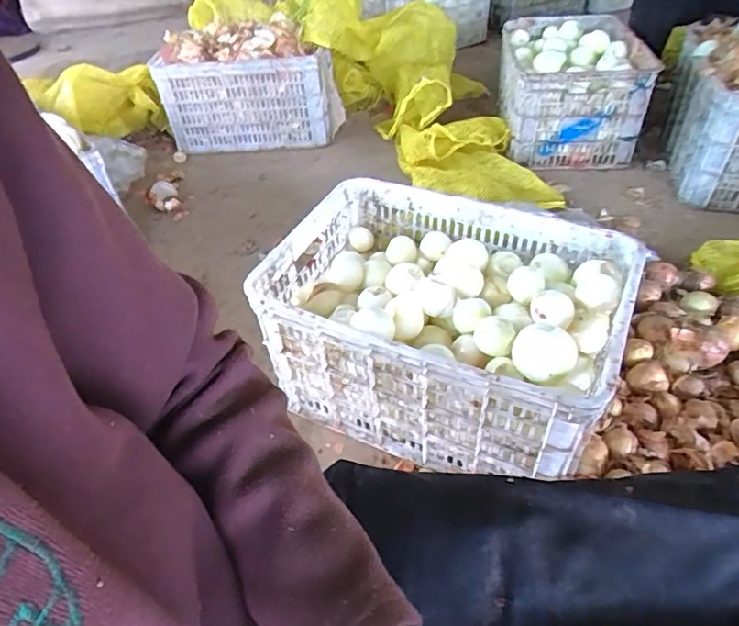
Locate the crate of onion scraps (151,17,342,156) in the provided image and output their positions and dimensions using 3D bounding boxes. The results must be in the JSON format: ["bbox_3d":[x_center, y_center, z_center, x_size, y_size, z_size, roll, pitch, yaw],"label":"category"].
[{"bbox_3d":[-0.378,-0.738,1.729,0.590,0.316,0.284,0,44,4],"label":"crate of onion scraps"}]

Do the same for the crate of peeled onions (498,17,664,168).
[{"bbox_3d":[0.538,-0.632,1.457,0.321,0.231,0.457,1,44,5],"label":"crate of peeled onions"}]

